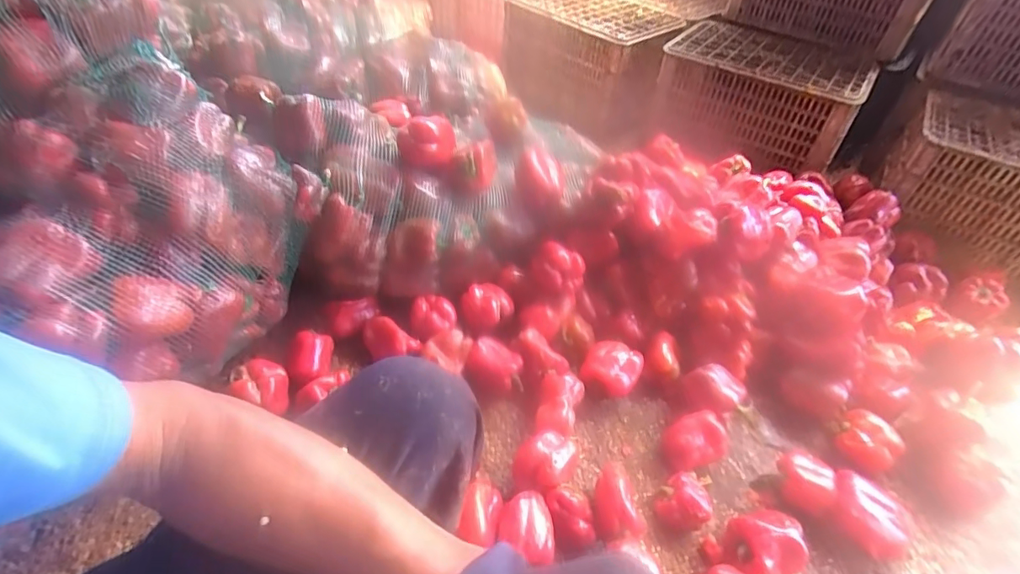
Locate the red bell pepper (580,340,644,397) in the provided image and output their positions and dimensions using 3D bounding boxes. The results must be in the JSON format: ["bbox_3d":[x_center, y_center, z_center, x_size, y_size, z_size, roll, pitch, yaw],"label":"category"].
[{"bbox_3d":[0.176,0.145,0.871,0.091,0.074,0.083,3,45,-3],"label":"red bell pepper"}]

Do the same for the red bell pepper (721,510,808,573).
[{"bbox_3d":[0.332,0.350,0.668,0.094,0.088,0.088,3,45,-3],"label":"red bell pepper"}]

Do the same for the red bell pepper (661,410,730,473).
[{"bbox_3d":[0.285,0.244,0.783,0.091,0.070,0.076,-5,46,-10],"label":"red bell pepper"}]

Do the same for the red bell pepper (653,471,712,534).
[{"bbox_3d":[0.251,0.314,0.721,0.072,0.056,0.084,35,52,27],"label":"red bell pepper"}]

